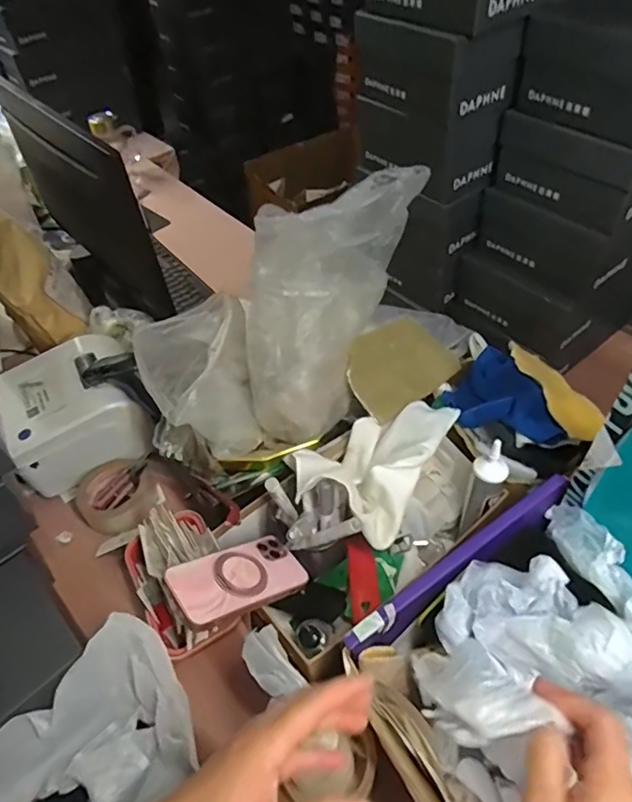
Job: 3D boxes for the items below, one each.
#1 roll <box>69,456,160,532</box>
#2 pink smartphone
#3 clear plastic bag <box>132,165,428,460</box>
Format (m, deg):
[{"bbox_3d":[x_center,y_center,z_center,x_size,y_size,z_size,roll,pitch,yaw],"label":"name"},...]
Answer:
[{"bbox_3d":[-0.279,0.134,0.750,0.108,0.038,0.113,-3,48,3],"label":"roll"},{"bbox_3d":[-0.079,0.180,0.552,0.143,0.012,0.075,-8,41,-43],"label":"pink smartphone"},{"bbox_3d":[-0.037,-0.088,0.641,0.354,0.264,0.162,-15,49,-7],"label":"clear plastic bag"}]

